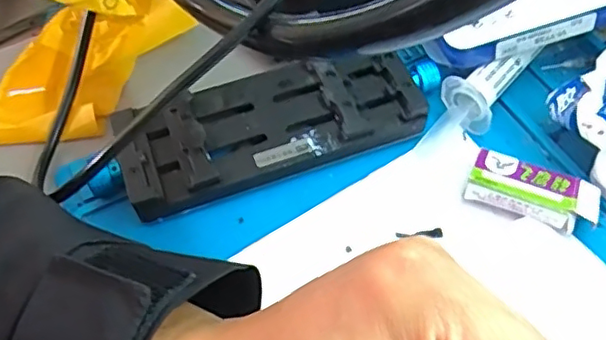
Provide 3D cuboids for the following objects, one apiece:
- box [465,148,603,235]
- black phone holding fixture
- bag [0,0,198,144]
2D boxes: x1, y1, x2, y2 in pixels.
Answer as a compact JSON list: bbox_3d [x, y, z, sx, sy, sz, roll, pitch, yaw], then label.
[{"bbox_3d":[0.107,0.011,0.283,0.057,0.017,0.025,22,59,16],"label":"box"},{"bbox_3d":[-0.016,-0.024,0.308,0.148,0.023,0.060,-18,57,-10],"label":"black phone holding fixture"},{"bbox_3d":[-0.116,-0.076,0.305,0.129,0.113,0.052,-37,62,-21],"label":"bag"}]

